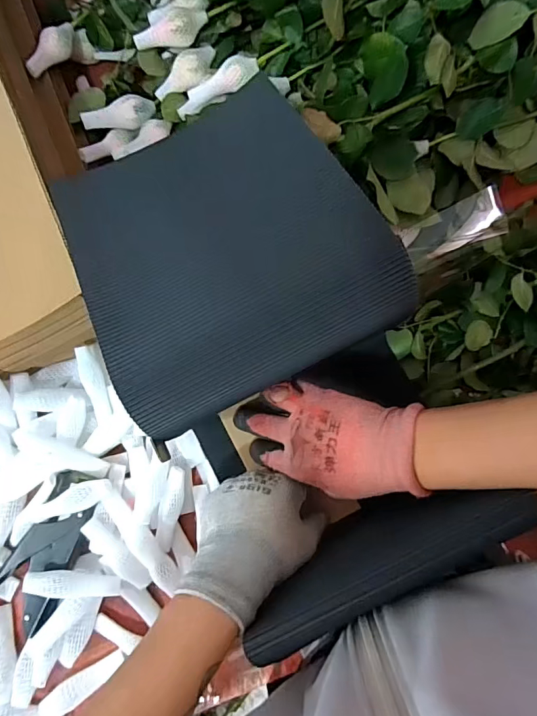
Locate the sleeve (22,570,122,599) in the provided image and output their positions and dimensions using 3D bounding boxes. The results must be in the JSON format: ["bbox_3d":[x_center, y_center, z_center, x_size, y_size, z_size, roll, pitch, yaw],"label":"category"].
[{"bbox_3d":[-0.193,0.226,0.422,0.091,0.016,0.024,4,84,2],"label":"sleeve"}]

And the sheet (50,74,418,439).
[{"bbox_3d":[-0.038,-0.087,0.315,0.205,0.052,0.226,-27,79,-1],"label":"sheet"}]

